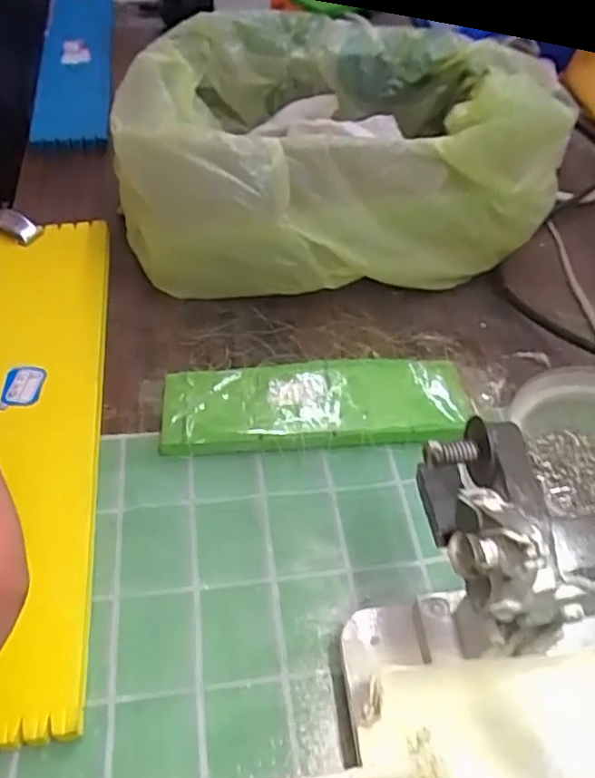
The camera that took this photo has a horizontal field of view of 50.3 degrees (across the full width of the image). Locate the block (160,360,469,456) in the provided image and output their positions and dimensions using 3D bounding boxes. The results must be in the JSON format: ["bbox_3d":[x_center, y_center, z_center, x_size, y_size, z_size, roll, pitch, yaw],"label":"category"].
[{"bbox_3d":[0.009,0.010,0.377,0.175,0.014,0.059,-2,50,-4],"label":"block"}]

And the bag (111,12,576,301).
[{"bbox_3d":[0.011,-0.164,0.444,0.265,0.135,0.181,-8,51,-9],"label":"bag"}]

